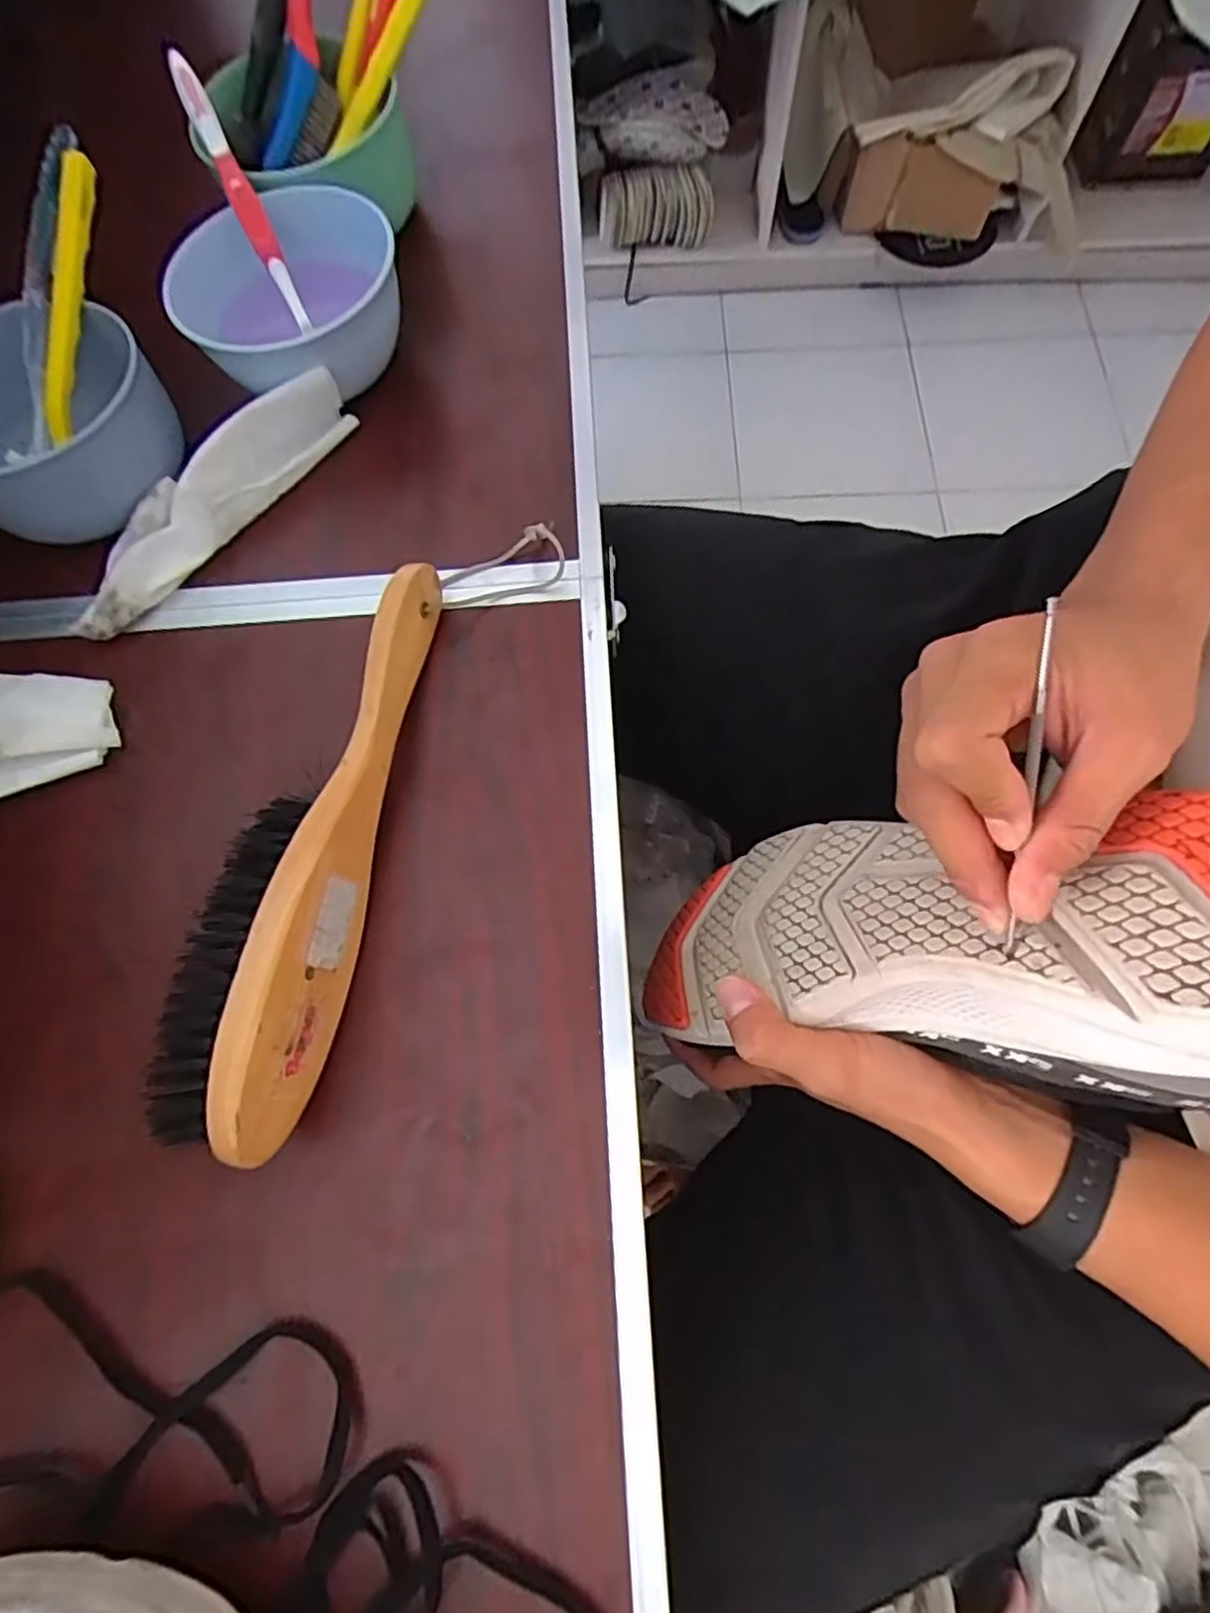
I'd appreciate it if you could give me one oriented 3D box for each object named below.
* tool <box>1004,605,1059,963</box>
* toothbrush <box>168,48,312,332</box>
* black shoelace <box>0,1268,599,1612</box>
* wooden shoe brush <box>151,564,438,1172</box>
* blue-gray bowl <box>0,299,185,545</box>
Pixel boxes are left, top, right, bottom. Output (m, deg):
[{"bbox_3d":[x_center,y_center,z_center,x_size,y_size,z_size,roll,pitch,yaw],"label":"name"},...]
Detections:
[{"bbox_3d":[0.136,-0.006,0.232,0.005,0.006,0.117,-3,107,-1],"label":"tool"},{"bbox_3d":[-0.181,-0.305,0.360,0.013,0.017,0.144,-26,96,-8],"label":"toothbrush"},{"bbox_3d":[-0.113,0.222,0.234,0.254,0.017,0.083,18,73,8],"label":"black shoelace"},{"bbox_3d":[-0.114,0.008,0.286,0.052,0.048,0.231,9,72,5],"label":"wooden shoe brush"},{"bbox_3d":[-0.262,-0.182,0.343,0.107,0.053,0.112,-32,73,-9],"label":"blue-gray bowl"}]

